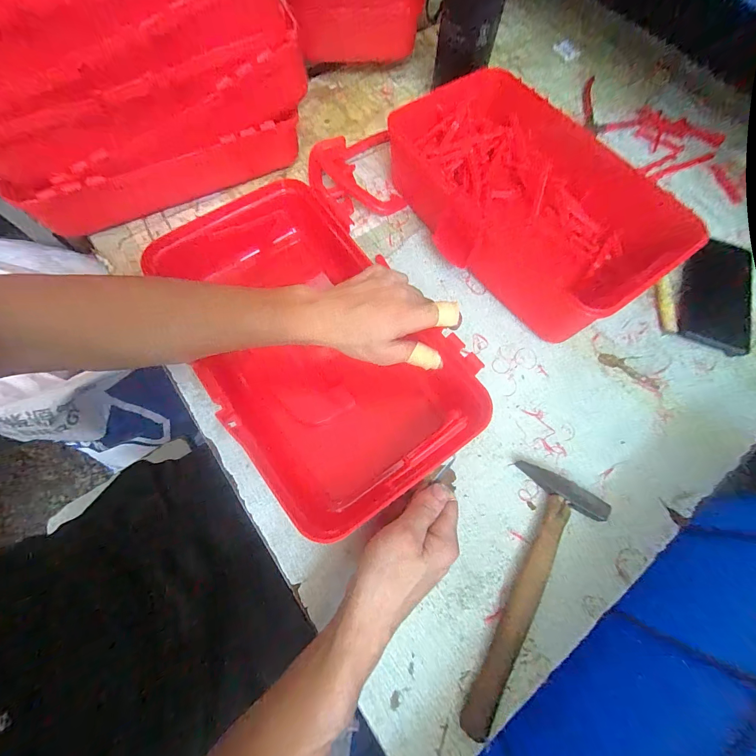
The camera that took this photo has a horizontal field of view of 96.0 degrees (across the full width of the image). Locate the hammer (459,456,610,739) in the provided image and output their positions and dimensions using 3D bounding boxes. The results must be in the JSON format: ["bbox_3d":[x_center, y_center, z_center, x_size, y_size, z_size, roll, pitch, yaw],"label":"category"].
[{"bbox_3d":[0.131,0.194,0.309,0.080,0.019,0.225,30,72,10],"label":"hammer"}]

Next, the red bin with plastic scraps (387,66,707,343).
[{"bbox_3d":[0.172,-0.218,0.425,0.212,0.084,0.338,-31,73,-11],"label":"red bin with plastic scraps"}]

